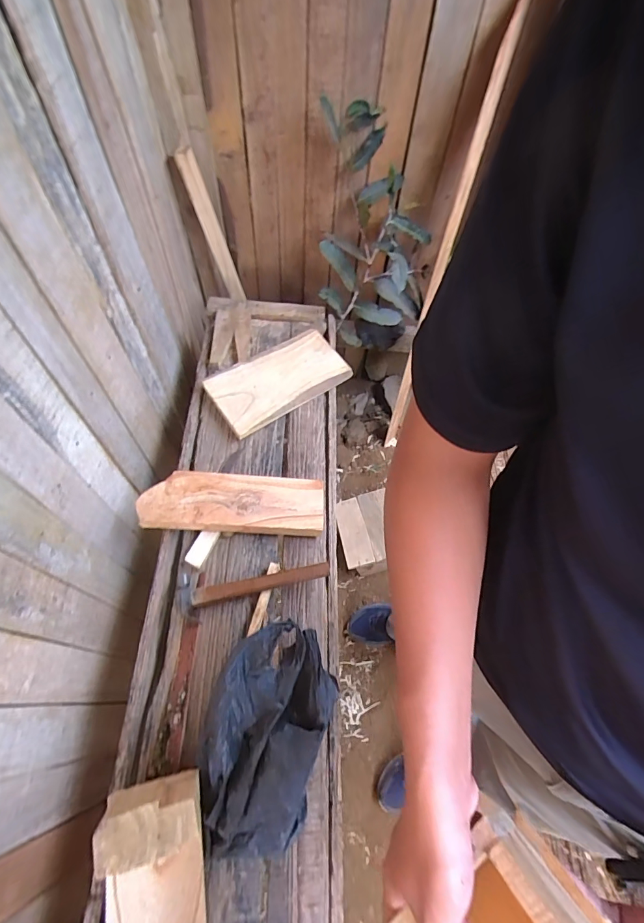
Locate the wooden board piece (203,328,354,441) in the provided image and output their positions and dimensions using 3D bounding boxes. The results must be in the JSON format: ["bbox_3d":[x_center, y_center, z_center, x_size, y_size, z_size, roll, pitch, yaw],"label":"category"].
[{"bbox_3d":[-0.102,-0.202,0.995,0.329,0.038,0.171,-34,70,-18],"label":"wooden board piece"}]

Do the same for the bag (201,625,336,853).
[{"bbox_3d":[-0.083,0.389,0.579,0.167,0.119,0.300,15,64,4],"label":"bag"}]

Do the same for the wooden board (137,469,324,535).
[{"bbox_3d":[-0.172,0.079,0.817,0.343,0.026,0.116,4,56,-5],"label":"wooden board"}]

